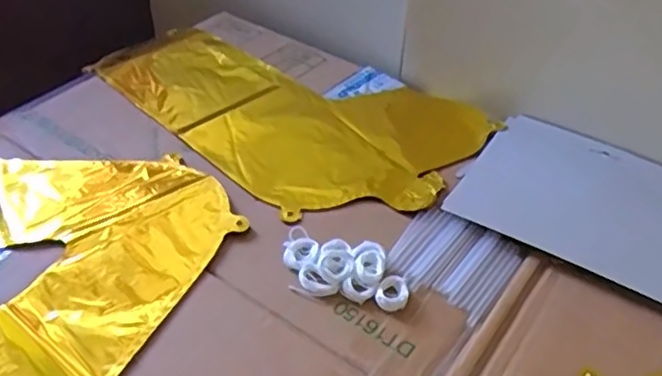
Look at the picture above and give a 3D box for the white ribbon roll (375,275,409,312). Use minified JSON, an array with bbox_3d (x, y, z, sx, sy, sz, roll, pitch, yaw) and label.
[{"bbox_3d":[0.046,0.075,0.466,0.022,0.006,0.027,23,46,21],"label":"white ribbon roll"}]

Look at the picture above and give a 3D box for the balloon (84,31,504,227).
[{"bbox_3d":[-0.053,-0.084,0.646,0.377,0.015,0.223,28,48,25],"label":"balloon"}]

